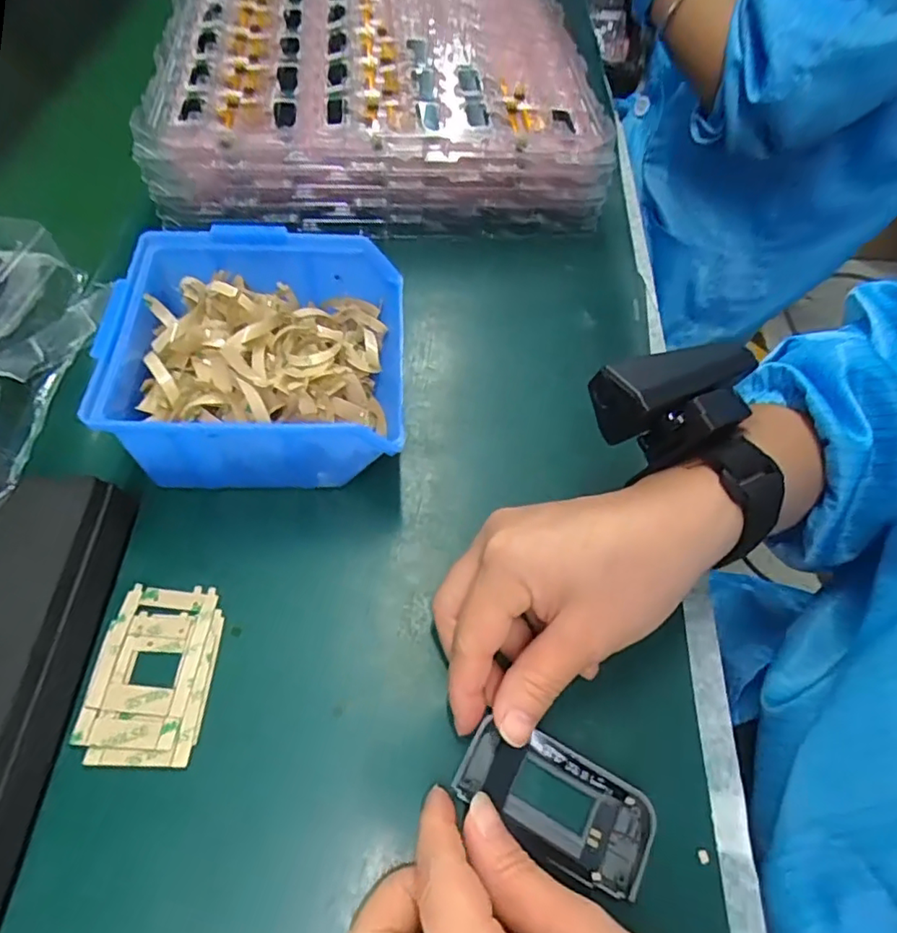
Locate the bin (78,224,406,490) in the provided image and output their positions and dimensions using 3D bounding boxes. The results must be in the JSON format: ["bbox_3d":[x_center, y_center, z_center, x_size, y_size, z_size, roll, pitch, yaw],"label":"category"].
[{"bbox_3d":[-0.089,-0.049,0.294,0.130,0.077,0.122,0,59,-1],"label":"bin"}]

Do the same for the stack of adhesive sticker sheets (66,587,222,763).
[{"bbox_3d":[-0.125,0.087,0.244,0.047,0.004,0.071,5,59,-5],"label":"stack of adhesive sticker sheets"}]

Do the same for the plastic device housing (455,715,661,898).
[{"bbox_3d":[0.042,0.132,0.227,0.076,0.008,0.038,26,62,13],"label":"plastic device housing"}]

